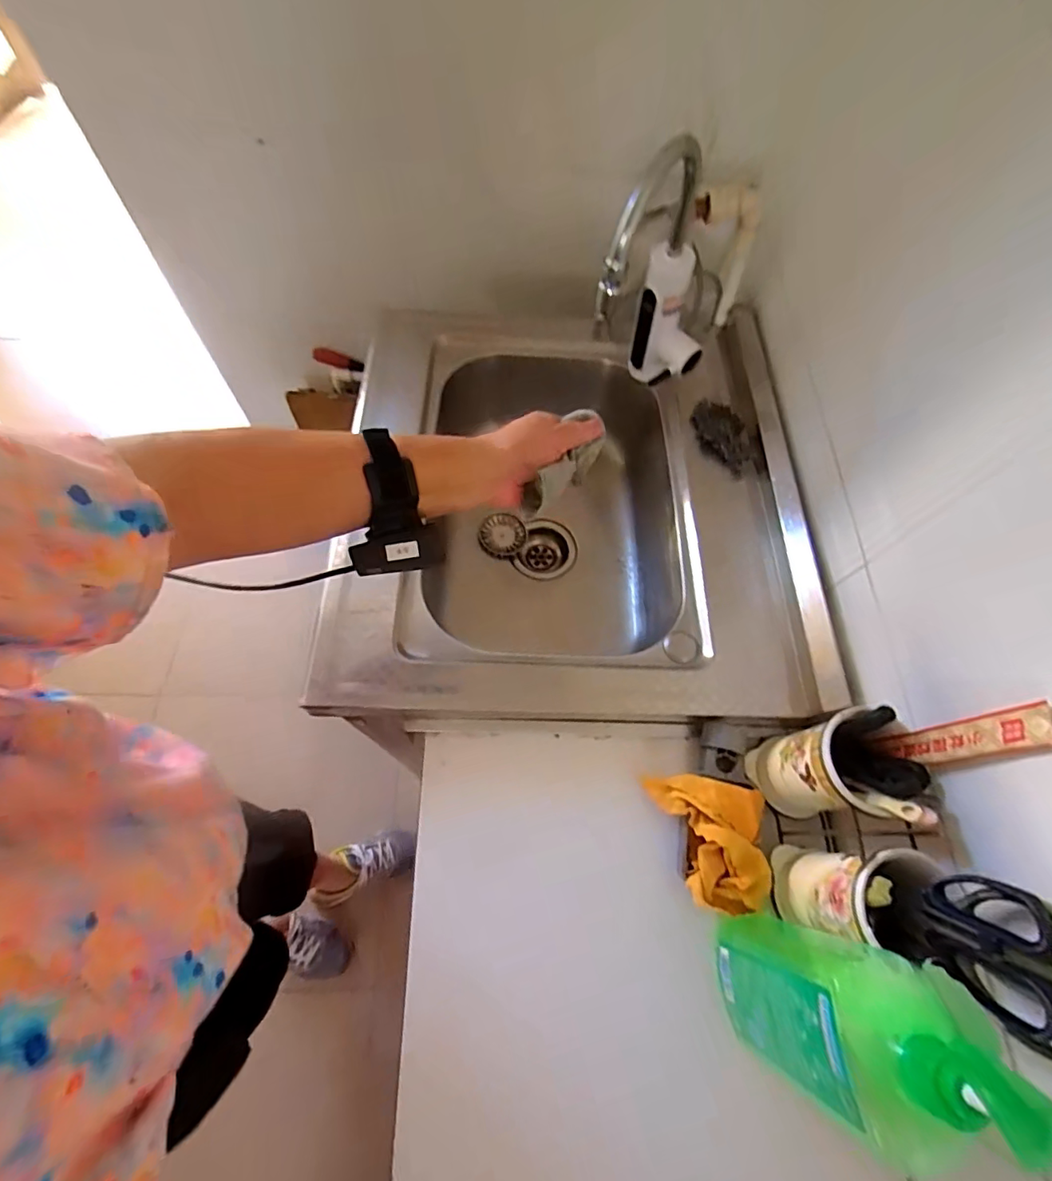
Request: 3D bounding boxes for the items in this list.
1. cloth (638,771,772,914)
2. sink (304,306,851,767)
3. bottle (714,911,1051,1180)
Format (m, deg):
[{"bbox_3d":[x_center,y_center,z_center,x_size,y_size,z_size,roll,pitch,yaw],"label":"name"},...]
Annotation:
[{"bbox_3d":[0.194,0.243,0.521,0.102,0.034,0.139,-16,68,-10],"label":"cloth"},{"bbox_3d":[0.039,-0.085,0.734,0.519,0.217,0.529,1,66,-3],"label":"sink"},{"bbox_3d":[0.216,0.300,0.358,0.074,0.259,0.113,7,66,0],"label":"bottle"}]

